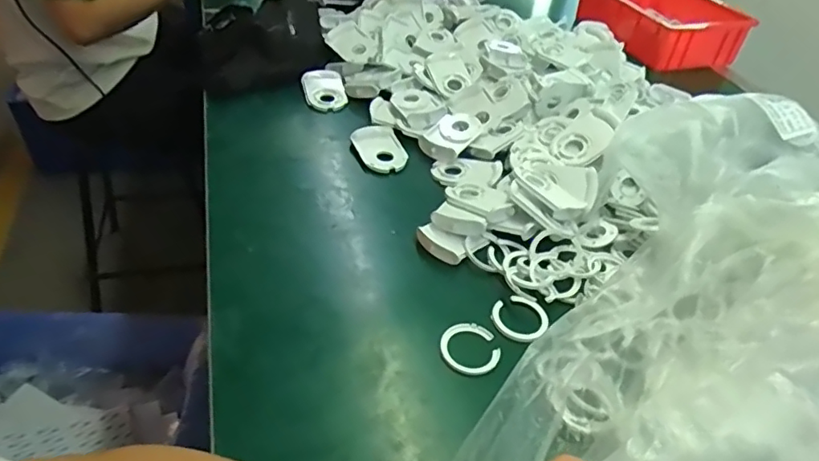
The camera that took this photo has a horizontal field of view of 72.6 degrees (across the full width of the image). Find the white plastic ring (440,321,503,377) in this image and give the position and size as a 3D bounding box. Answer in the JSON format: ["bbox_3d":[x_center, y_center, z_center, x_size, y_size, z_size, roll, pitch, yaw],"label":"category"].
[{"bbox_3d":[0.053,0.102,0.485,0.050,0.004,0.051,4,40,-4],"label":"white plastic ring"}]

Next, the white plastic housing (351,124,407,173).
[{"bbox_3d":[-0.035,-0.105,0.706,0.062,0.014,0.079,-13,44,-22],"label":"white plastic housing"}]

